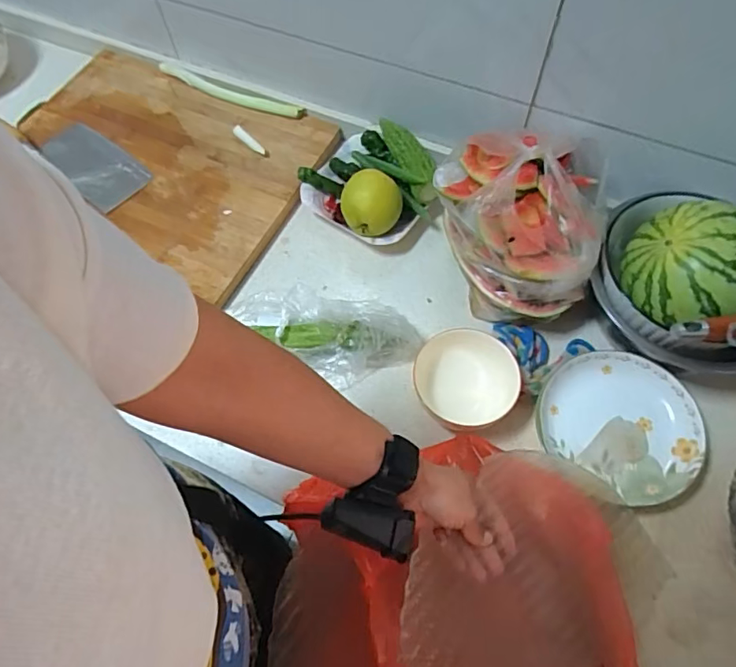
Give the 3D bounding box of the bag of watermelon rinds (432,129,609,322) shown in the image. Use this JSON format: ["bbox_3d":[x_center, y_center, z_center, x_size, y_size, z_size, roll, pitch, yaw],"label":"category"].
[{"bbox_3d":[0.179,-0.142,0.628,0.185,0.175,0.210,4,63,4],"label":"bag of watermelon rinds"}]

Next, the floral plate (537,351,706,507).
[{"bbox_3d":[0.288,0.099,0.594,0.167,0.035,0.156,-1,63,2],"label":"floral plate"}]

